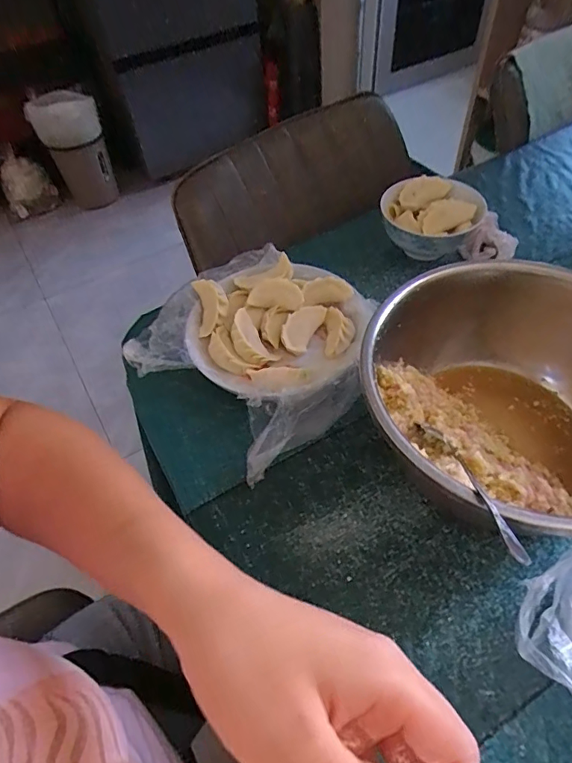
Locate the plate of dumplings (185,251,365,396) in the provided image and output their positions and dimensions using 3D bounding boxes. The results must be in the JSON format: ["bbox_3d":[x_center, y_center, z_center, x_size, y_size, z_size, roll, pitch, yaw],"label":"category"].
[{"bbox_3d":[-0.008,-0.057,0.517,0.185,0.045,0.187,-3,51,4],"label":"plate of dumplings"}]

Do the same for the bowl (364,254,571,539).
[{"bbox_3d":[0.194,0.021,0.416,0.249,0.116,0.235,-3,51,4],"label":"bowl"}]

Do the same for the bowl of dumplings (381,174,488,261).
[{"bbox_3d":[0.182,-0.199,0.614,0.124,0.069,0.113,-3,51,4],"label":"bowl of dumplings"}]

